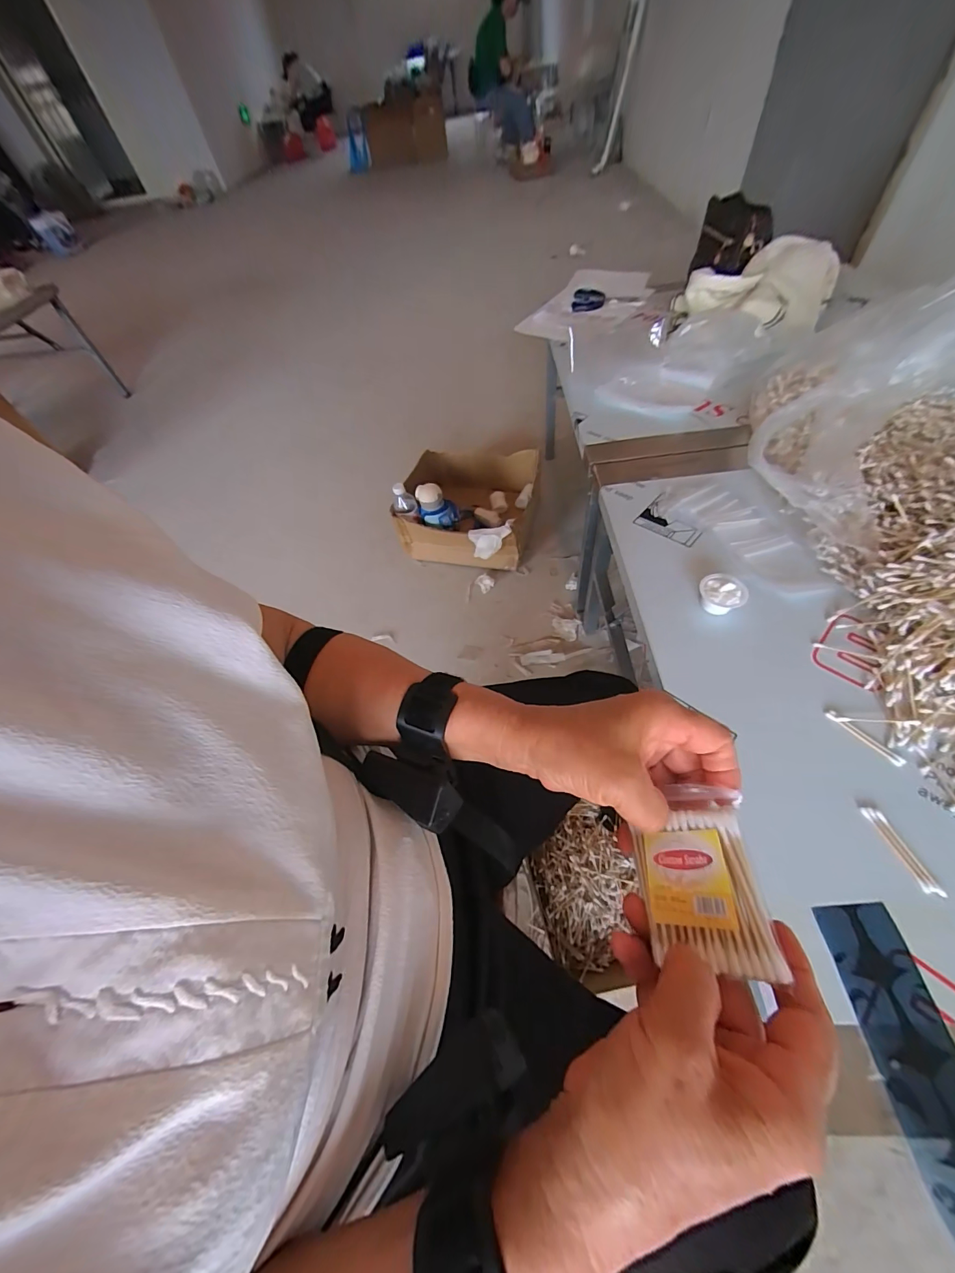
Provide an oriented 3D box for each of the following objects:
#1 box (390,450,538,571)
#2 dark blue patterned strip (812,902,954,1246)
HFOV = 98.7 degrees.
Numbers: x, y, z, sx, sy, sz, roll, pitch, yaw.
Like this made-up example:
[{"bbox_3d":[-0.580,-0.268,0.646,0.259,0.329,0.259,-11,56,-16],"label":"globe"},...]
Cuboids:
[{"bbox_3d":[-0.044,-0.409,1.274,0.425,0.182,0.407,5,57,11],"label":"box"},{"bbox_3d":[0.324,0.313,0.301,0.060,0.007,0.191,-5,56,4],"label":"dark blue patterned strip"}]

